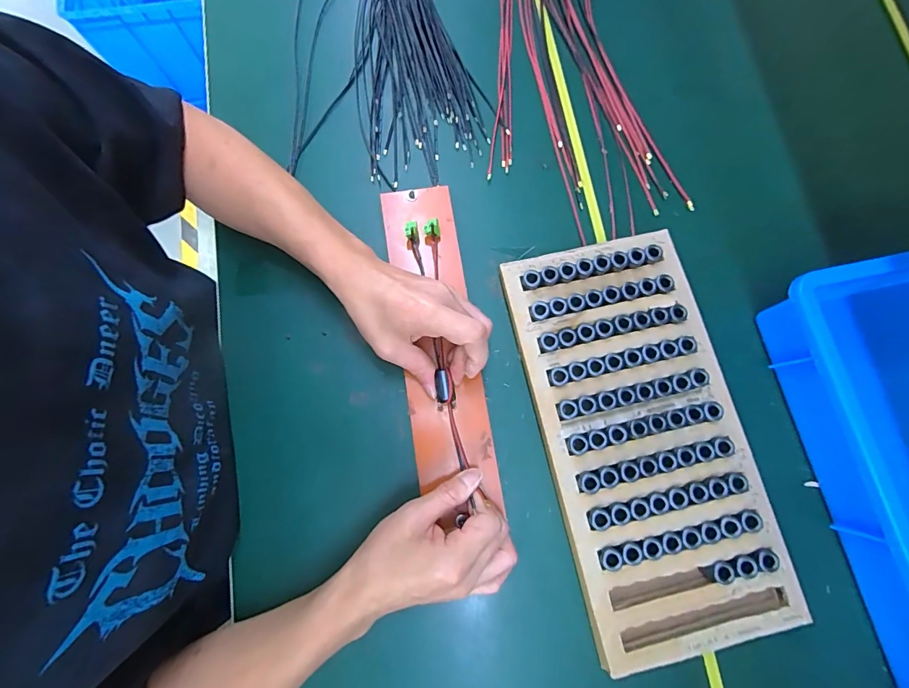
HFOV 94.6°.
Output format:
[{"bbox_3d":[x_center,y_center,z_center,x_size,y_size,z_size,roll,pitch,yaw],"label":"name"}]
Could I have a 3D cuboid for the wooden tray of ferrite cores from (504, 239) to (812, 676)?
[{"bbox_3d":[0.171,0.078,0.389,0.175,0.035,0.359,-12,78,-4],"label":"wooden tray of ferrite cores"}]

